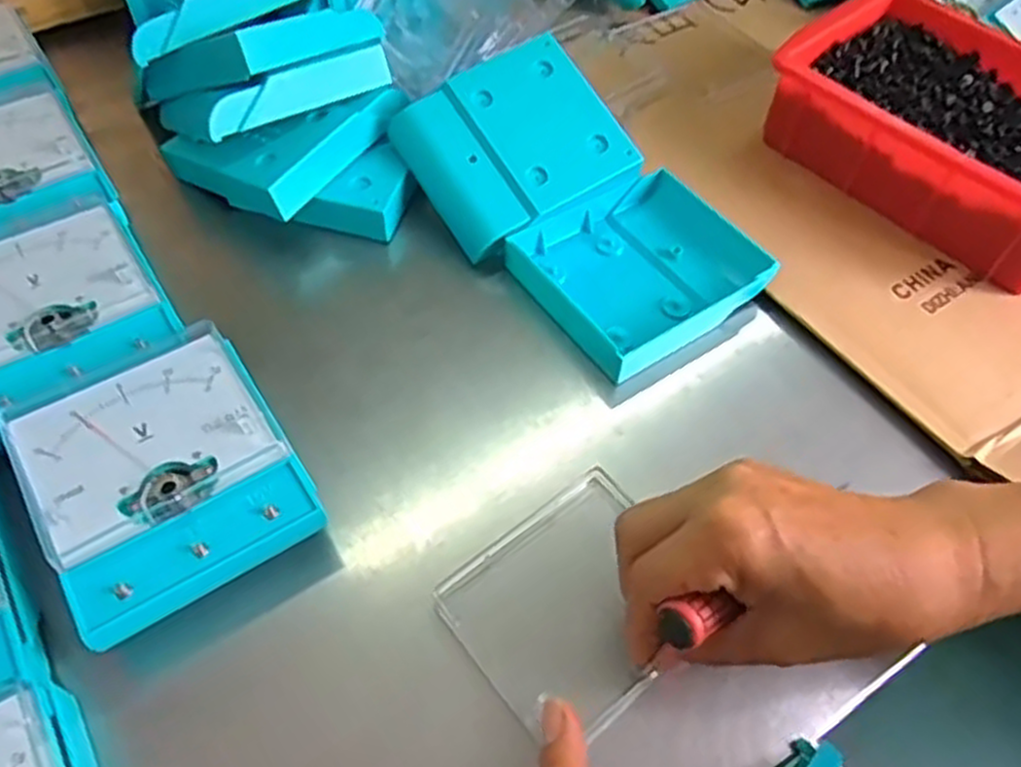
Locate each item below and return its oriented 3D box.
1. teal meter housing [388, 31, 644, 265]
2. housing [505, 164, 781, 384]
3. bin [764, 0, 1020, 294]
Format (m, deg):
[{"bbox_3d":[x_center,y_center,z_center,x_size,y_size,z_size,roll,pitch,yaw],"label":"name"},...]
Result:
[{"bbox_3d":[0.001,-0.140,0.459,0.114,0.033,0.101,-28,82,-7],"label":"teal meter housing"},{"bbox_3d":[0.071,-0.068,0.432,0.112,0.025,0.105,-31,63,-21],"label":"housing"},{"bbox_3d":[0.264,-0.156,0.465,0.202,0.054,0.143,37,62,19],"label":"bin"}]

